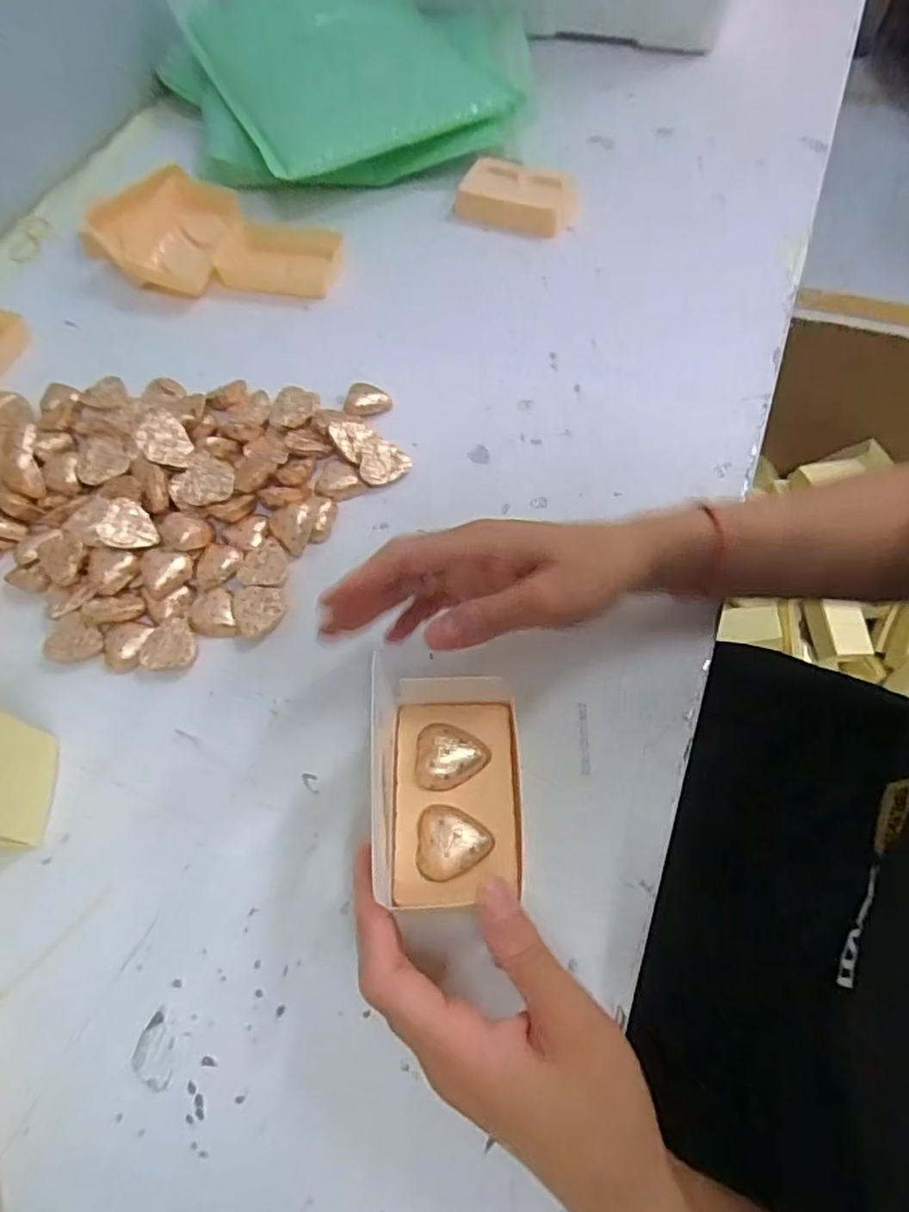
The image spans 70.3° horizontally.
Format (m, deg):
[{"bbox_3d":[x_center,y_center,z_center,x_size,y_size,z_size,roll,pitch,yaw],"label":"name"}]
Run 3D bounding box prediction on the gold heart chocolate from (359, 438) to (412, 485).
[{"bbox_3d":[-0.047,-0.097,0.431,0.034,0.018,0.026,-13,61,-3],"label":"gold heart chocolate"}]

